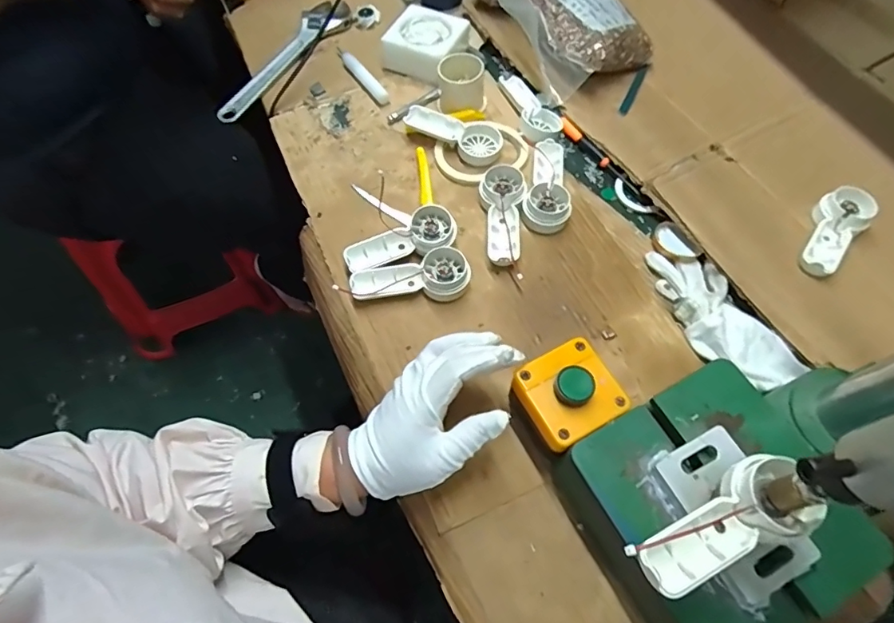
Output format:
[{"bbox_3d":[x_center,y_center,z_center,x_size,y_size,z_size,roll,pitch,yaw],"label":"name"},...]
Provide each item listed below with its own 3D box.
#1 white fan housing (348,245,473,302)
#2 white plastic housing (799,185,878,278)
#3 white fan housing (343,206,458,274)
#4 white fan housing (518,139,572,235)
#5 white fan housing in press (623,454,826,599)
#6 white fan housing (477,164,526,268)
[{"bbox_3d":[-0.035,-0.030,0.480,0.109,0.024,0.043,-9,61,-5],"label":"white fan housing"},{"bbox_3d":[0.375,-0.077,0.496,0.046,0.025,0.108,35,67,18],"label":"white plastic housing"},{"bbox_3d":[-0.044,-0.066,0.501,0.108,0.027,0.042,-22,62,3],"label":"white fan housing"},{"bbox_3d":[0.104,-0.133,0.533,0.048,0.024,0.115,8,61,5],"label":"white fan housing"},{"bbox_3d":[0.155,0.122,0.291,0.106,0.024,0.044,-21,64,-13],"label":"white fan housing in press"},{"bbox_3d":[0.054,-0.097,0.513,0.044,0.024,0.113,4,61,2],"label":"white fan housing"}]

